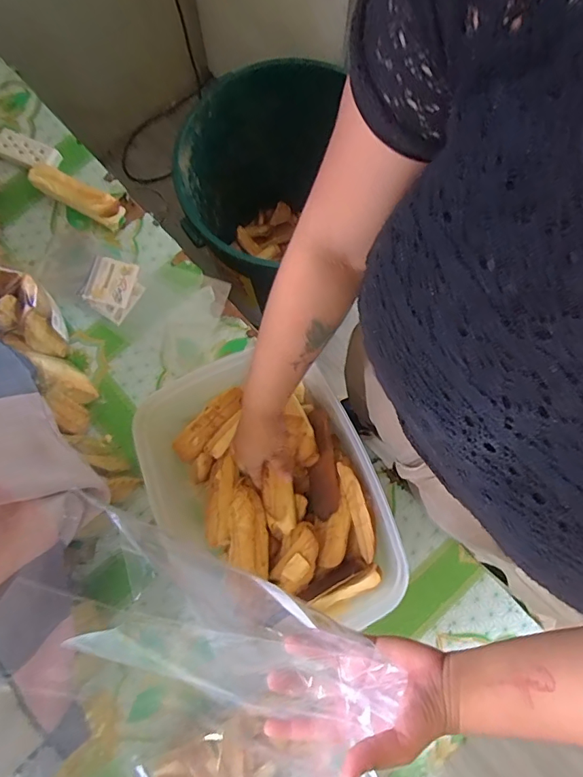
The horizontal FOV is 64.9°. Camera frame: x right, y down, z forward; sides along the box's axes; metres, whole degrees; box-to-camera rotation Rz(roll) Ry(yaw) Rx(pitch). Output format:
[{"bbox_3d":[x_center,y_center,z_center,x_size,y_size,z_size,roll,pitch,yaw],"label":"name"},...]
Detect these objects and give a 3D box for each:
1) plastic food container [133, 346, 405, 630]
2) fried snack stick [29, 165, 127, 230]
[{"bbox_3d":[-0.029,0.132,0.578,0.236,0.129,0.321,-22,79,-5],"label":"plastic food container"},{"bbox_3d":[-0.334,-0.301,0.706,0.152,0.053,0.045,24,78,5],"label":"fried snack stick"}]

